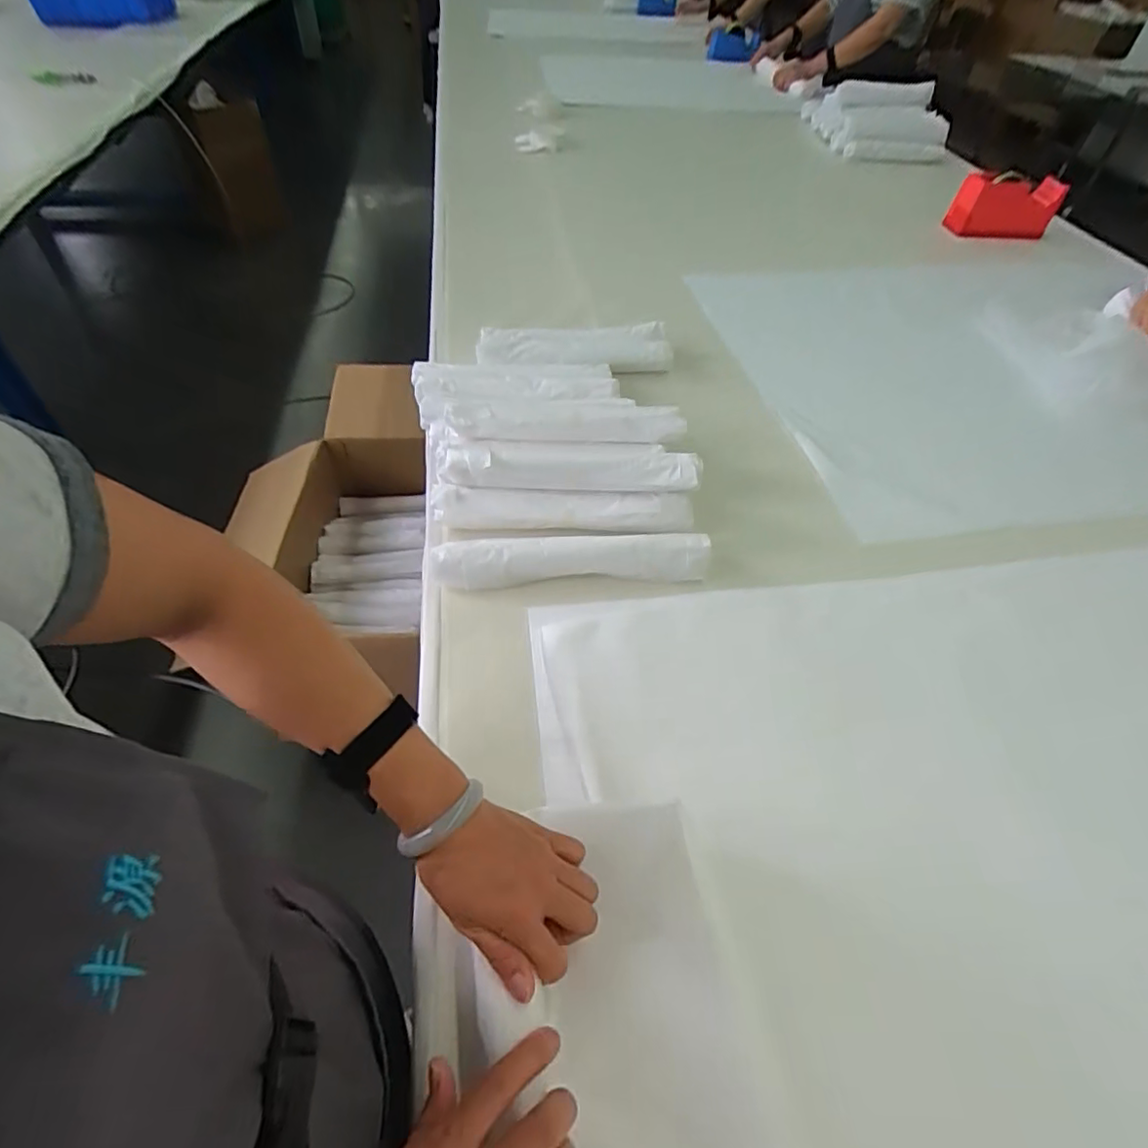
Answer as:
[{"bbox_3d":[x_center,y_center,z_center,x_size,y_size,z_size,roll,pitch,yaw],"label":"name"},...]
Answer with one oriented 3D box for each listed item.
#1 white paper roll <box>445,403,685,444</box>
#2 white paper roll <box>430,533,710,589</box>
[{"bbox_3d":[-0.012,-0.186,0.717,0.272,0.040,0.046,1,51,-2],"label":"white paper roll"},{"bbox_3d":[-0.002,-0.014,0.631,0.285,0.046,0.035,-2,51,-4],"label":"white paper roll"}]

